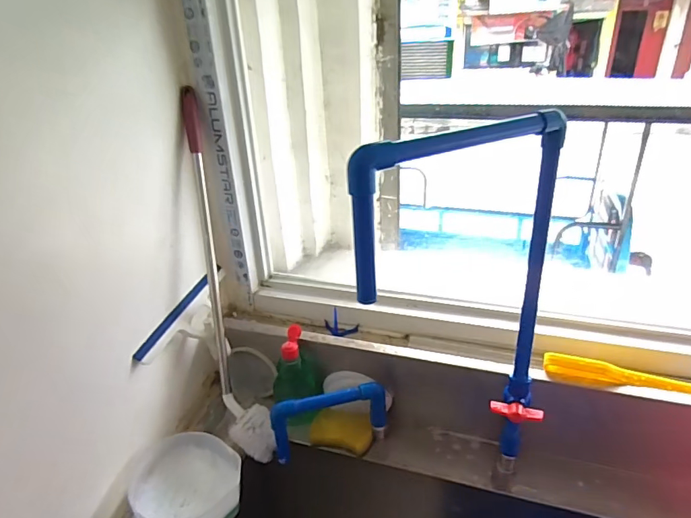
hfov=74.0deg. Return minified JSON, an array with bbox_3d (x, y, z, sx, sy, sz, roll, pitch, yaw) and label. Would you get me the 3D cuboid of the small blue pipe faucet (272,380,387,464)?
[{"bbox_3d":[-0.023,0.252,0.718,0.178,0.100,0.023,-9,28,-12],"label":"small blue pipe faucet"}]

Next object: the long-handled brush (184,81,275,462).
[{"bbox_3d":[-0.199,0.030,0.749,0.072,0.601,0.077,-10,2,-13],"label":"long-handled brush"}]

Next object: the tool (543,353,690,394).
[{"bbox_3d":[0.389,0.168,0.652,0.191,0.034,0.039,6,29,16],"label":"tool"}]

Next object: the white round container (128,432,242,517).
[{"bbox_3d":[-0.232,0.326,0.669,0.142,0.062,0.148,-2,28,1],"label":"white round container"}]

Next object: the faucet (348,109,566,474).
[{"bbox_3d":[0.140,0.093,0.527,0.263,0.474,0.079,-19,32,-28],"label":"faucet"}]

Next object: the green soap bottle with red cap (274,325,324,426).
[{"bbox_3d":[-0.084,0.215,0.795,0.081,0.183,0.059,-17,31,-24],"label":"green soap bottle with red cap"}]

